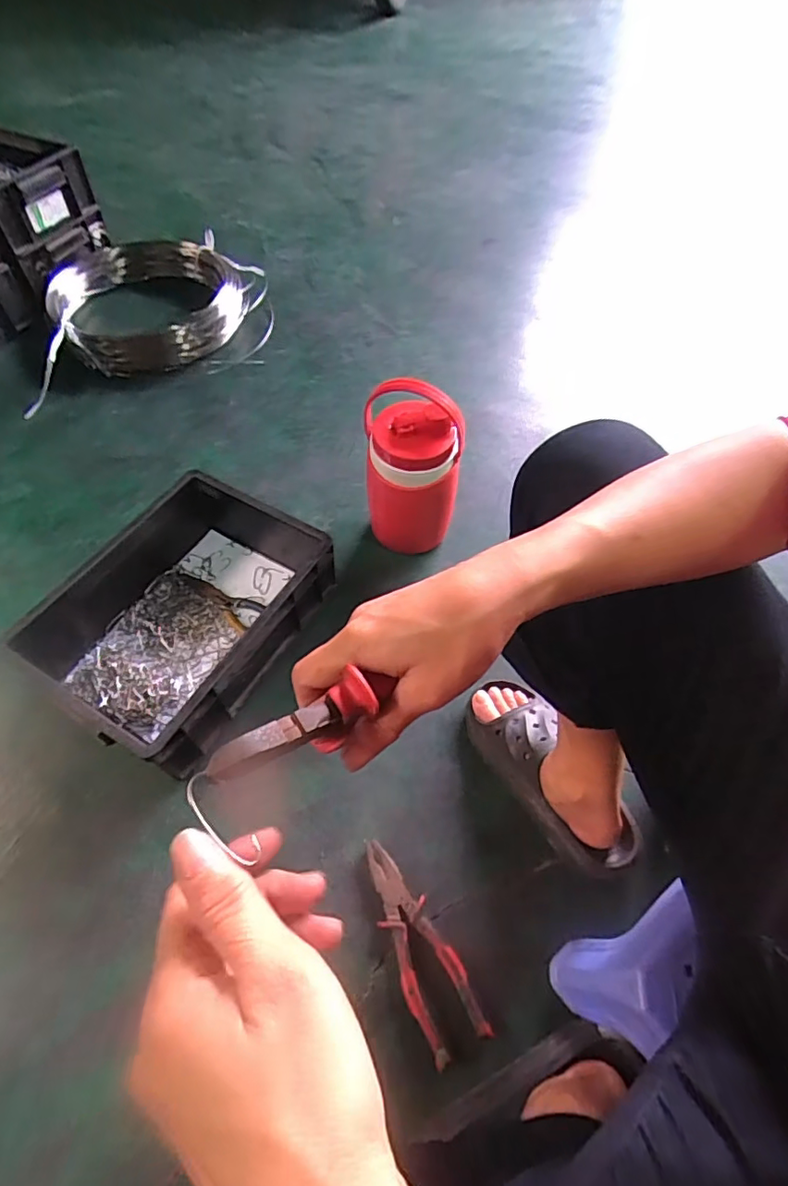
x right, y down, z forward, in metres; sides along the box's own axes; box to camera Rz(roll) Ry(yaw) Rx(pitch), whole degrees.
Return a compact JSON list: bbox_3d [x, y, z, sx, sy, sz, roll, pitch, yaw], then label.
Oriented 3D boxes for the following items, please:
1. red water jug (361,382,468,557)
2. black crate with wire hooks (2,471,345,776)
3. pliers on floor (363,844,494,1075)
[{"bbox_3d":[0.024,-0.168,0.756,0.124,0.267,0.098,-5,57,-5],"label":"red water jug"},{"bbox_3d":[-0.278,0.018,0.730,0.285,0.132,0.361,25,60,16],"label":"black crate with wire hooks"},{"bbox_3d":[0.019,0.354,0.556,0.061,0.019,0.196,-26,60,-16],"label":"pliers on floor"}]

